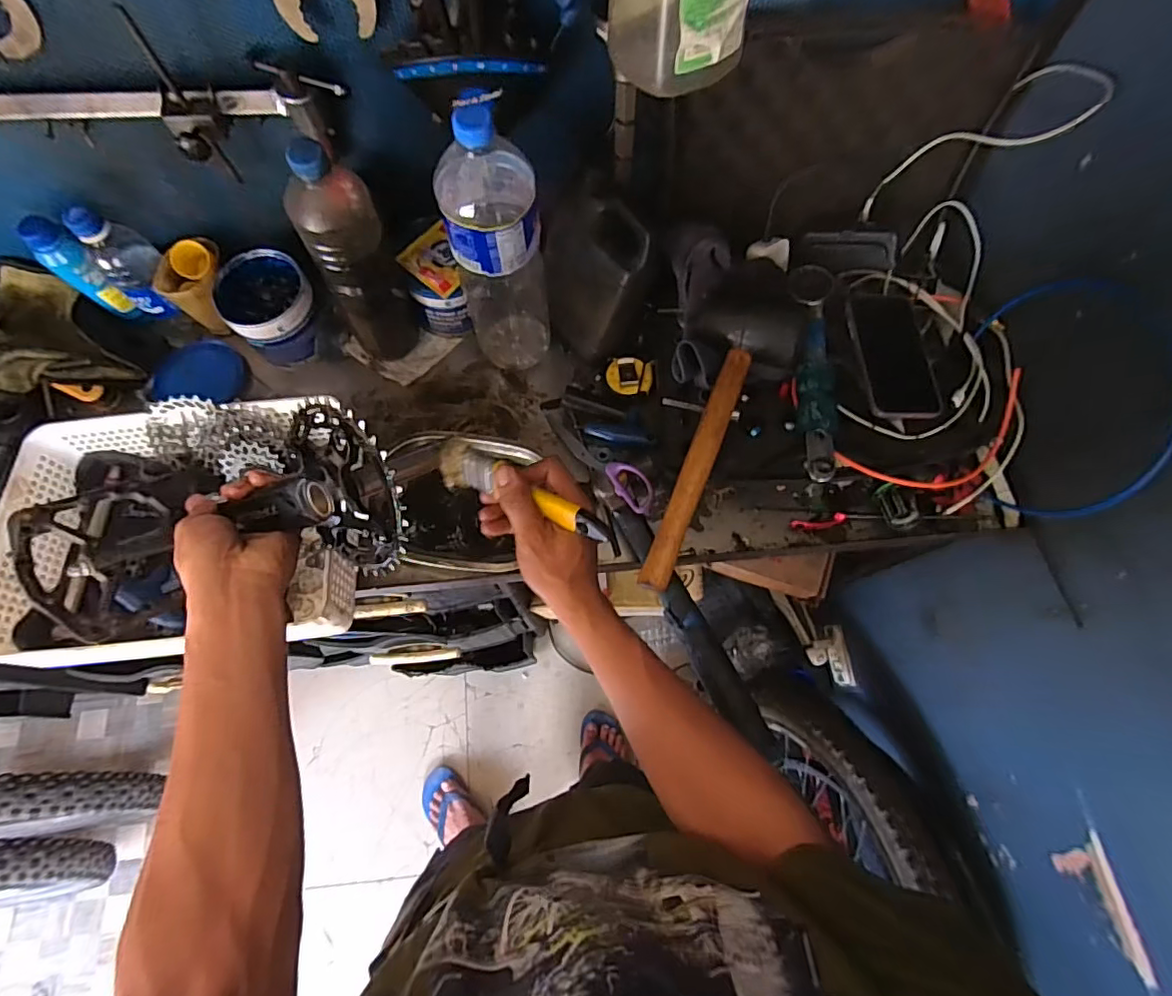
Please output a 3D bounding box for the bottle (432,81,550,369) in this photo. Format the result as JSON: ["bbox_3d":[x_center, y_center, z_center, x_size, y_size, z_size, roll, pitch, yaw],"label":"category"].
[{"bbox_3d":[-0.086,-0.242,0.574,0.090,0.305,0.086,-10,71,-4],"label":"bottle"}]

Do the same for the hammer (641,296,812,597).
[{"bbox_3d":[0.135,-0.061,0.589,0.112,0.068,0.330,19,72,6],"label":"hammer"}]

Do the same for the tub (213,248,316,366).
[{"bbox_3d":[-0.369,-0.224,0.657,0.104,0.092,0.097,0,71,0],"label":"tub"}]

